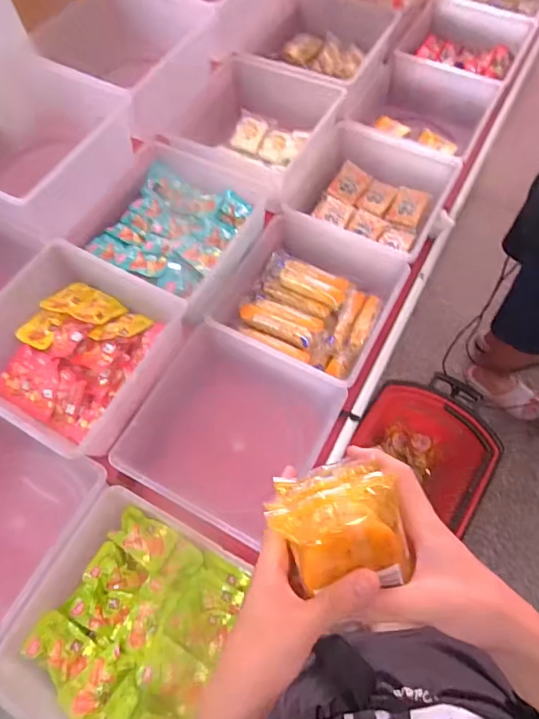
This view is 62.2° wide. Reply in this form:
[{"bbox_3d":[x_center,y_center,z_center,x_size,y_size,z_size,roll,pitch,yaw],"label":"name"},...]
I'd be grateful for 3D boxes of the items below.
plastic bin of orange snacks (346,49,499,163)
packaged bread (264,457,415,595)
[{"bbox_3d":[0.362,-0.576,1.102,0.284,0.169,0.327,30,70,14],"label":"plastic bin of orange snacks"},{"bbox_3d":[0.051,0.117,0.324,0.089,0.040,0.087,-10,66,-3],"label":"packaged bread"}]

